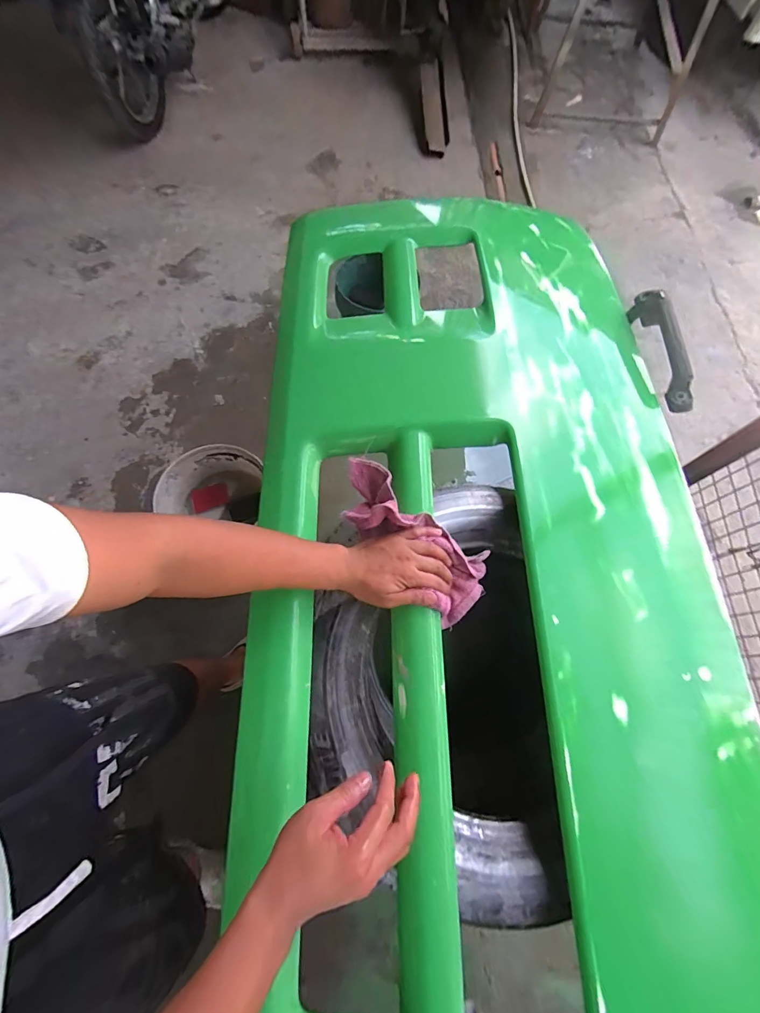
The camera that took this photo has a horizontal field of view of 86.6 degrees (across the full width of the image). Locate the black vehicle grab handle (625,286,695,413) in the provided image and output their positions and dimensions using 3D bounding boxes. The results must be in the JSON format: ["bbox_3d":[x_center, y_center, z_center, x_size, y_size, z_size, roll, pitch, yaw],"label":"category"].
[{"bbox_3d":[0.520,-0.296,0.747,0.052,0.065,0.274,-1,68,-3],"label":"black vehicle grab handle"}]

